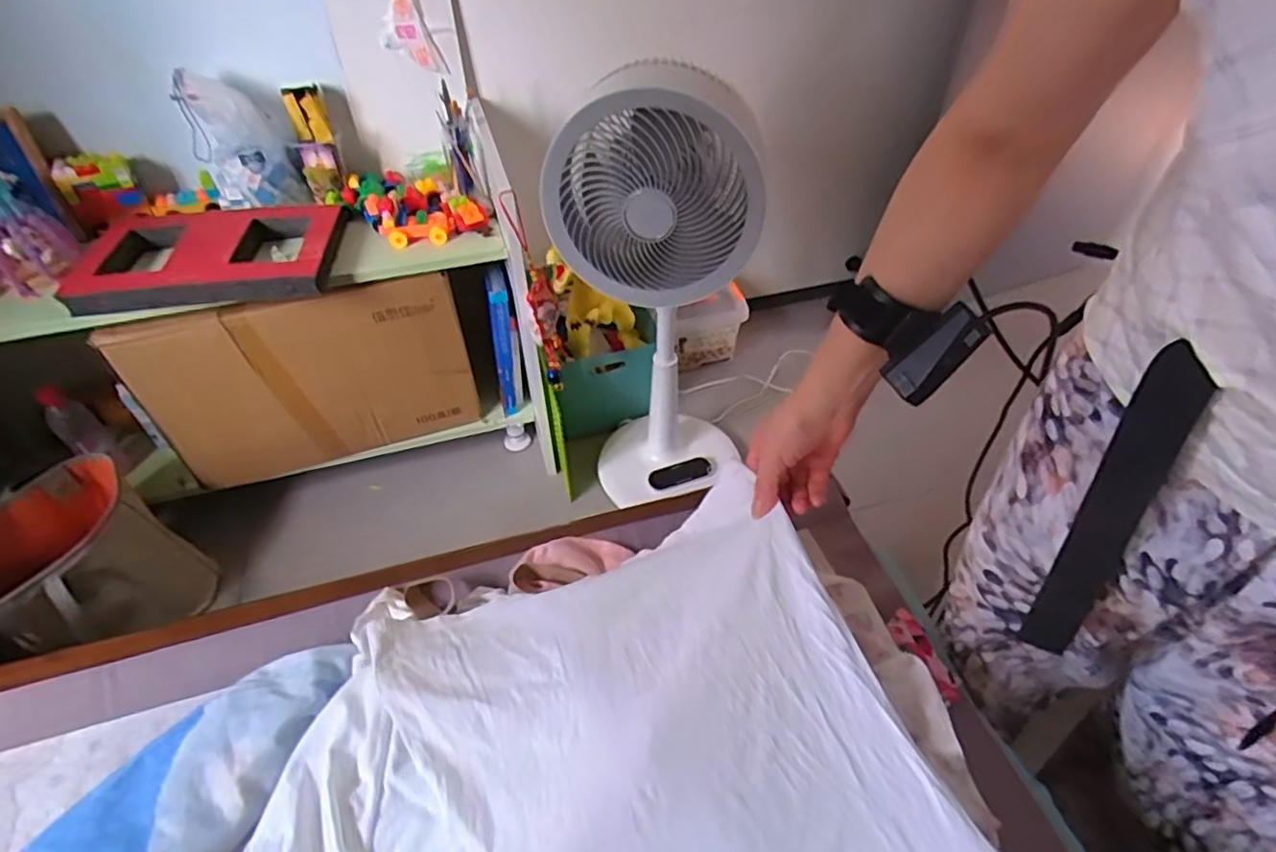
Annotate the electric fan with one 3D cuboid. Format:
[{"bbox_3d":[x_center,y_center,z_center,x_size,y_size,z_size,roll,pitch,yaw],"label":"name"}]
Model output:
[{"bbox_3d":[0.046,-0.163,1.049,0.243,0.754,0.263,16,47,15],"label":"electric fan"}]

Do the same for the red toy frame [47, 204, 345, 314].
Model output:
[{"bbox_3d":[-0.664,-0.268,1.008,0.389,0.051,0.239,-8,46,-7],"label":"red toy frame"}]

